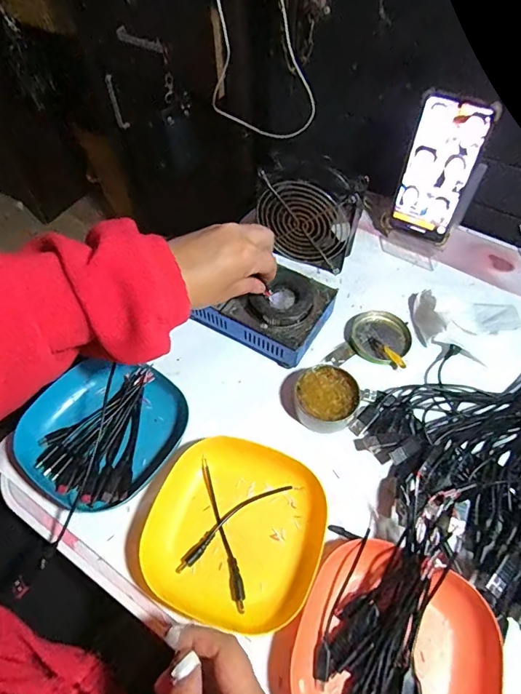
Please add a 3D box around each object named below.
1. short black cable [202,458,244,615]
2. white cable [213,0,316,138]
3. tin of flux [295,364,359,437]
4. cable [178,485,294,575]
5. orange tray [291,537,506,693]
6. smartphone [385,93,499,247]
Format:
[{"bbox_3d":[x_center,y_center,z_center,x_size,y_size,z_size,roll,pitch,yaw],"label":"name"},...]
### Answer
[{"bbox_3d":[-0.032,0.156,0.374,0.010,0.008,0.126,-14,58,-8],"label":"short black cable"},{"bbox_3d":[-0.002,-0.383,0.568,0.135,0.225,0.090,-9,57,-5],"label":"white cable"},{"bbox_3d":[0.067,0.051,0.440,0.059,0.028,0.069,21,60,14],"label":"tin of flux"},{"bbox_3d":[-0.024,0.151,0.380,0.116,0.006,0.018,-31,62,-18],"label":"cable"},{"bbox_3d":[0.098,0.226,0.318,0.134,0.028,0.138,19,59,13],"label":"orange tray"},{"bbox_3d":[0.204,-0.199,0.511,0.080,0.167,0.007,27,51,18],"label":"smartphone"}]

